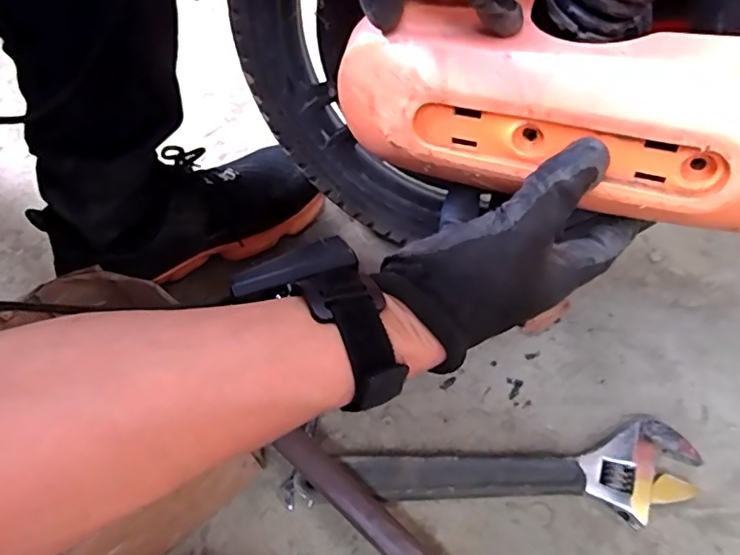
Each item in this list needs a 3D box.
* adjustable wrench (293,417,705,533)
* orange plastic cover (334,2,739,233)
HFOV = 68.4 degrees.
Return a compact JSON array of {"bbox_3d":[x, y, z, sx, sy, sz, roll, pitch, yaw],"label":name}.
[{"bbox_3d":[0.089,0.148,0.404,0.296,0.018,0.063,-3,55,1],"label":"adjustable wrench"},{"bbox_3d":[0.122,-0.075,0.272,0.301,0.077,0.055,13,57,14],"label":"orange plastic cover"}]

